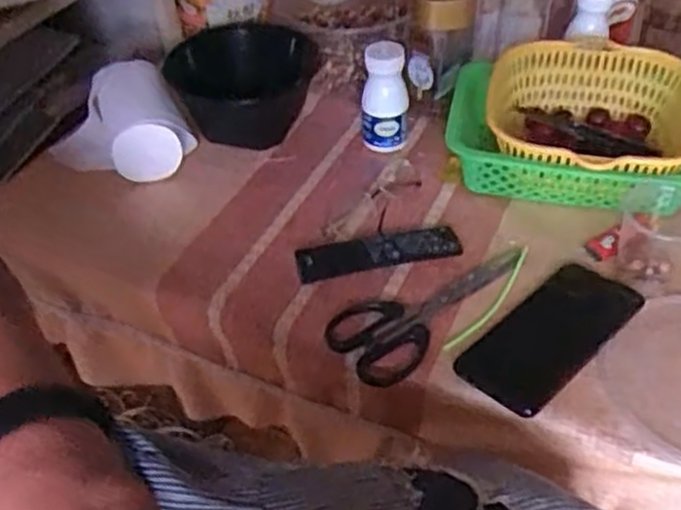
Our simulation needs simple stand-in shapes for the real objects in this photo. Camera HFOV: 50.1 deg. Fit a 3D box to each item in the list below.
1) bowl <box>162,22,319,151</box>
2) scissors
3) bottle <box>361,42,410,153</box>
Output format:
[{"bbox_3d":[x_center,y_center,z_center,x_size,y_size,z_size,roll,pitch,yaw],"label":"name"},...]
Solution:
[{"bbox_3d":[-0.105,-0.187,0.820,0.164,0.082,0.135,8,45,13],"label":"bowl"},{"bbox_3d":[0.082,0.041,0.628,0.194,0.008,0.080,-29,48,-24],"label":"scissors"},{"bbox_3d":[0.047,-0.165,0.771,0.047,0.108,0.038,-1,43,5],"label":"bottle"}]

